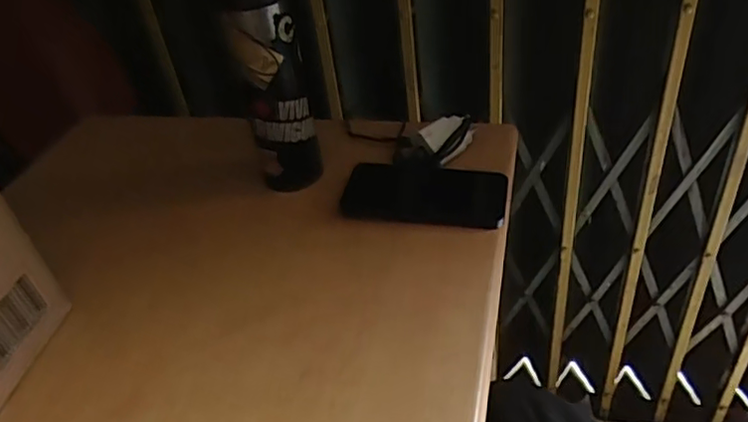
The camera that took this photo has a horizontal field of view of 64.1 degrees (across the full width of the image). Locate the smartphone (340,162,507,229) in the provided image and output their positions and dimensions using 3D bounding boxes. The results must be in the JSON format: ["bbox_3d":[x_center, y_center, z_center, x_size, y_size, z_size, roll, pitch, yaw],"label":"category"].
[{"bbox_3d":[0.049,-0.018,0.587,0.155,0.015,0.078,3,39,13],"label":"smartphone"}]

